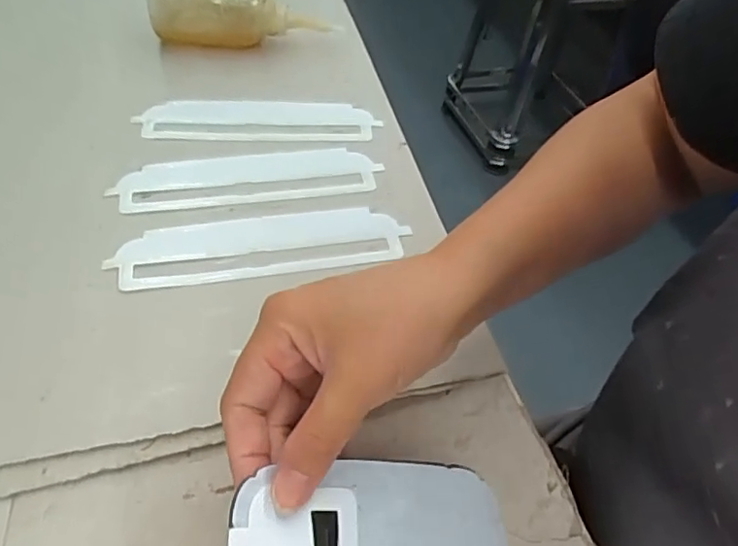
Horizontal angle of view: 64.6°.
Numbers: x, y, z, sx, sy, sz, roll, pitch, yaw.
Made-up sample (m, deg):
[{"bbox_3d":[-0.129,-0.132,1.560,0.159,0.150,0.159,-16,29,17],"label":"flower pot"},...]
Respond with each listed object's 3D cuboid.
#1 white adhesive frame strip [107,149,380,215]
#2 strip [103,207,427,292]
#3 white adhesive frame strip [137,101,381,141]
[{"bbox_3d":[-0.087,-0.069,0.426,0.183,0.007,0.055,-7,47,-12],"label":"white adhesive frame strip"},{"bbox_3d":[-0.068,-0.018,0.381,0.180,0.006,0.053,-7,51,-12],"label":"strip"},{"bbox_3d":[-0.088,-0.125,0.473,0.186,0.005,0.054,0,50,-6],"label":"white adhesive frame strip"}]

